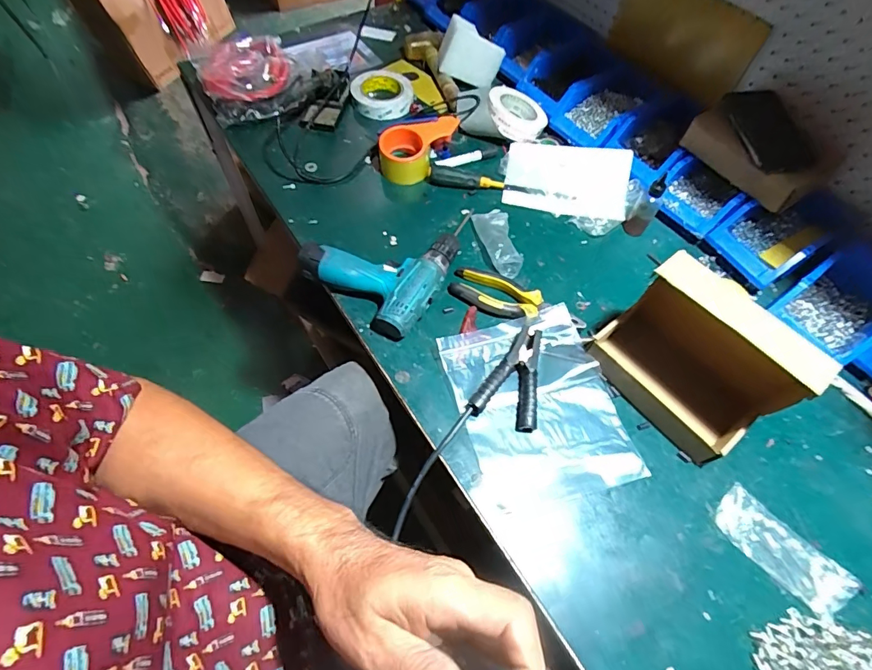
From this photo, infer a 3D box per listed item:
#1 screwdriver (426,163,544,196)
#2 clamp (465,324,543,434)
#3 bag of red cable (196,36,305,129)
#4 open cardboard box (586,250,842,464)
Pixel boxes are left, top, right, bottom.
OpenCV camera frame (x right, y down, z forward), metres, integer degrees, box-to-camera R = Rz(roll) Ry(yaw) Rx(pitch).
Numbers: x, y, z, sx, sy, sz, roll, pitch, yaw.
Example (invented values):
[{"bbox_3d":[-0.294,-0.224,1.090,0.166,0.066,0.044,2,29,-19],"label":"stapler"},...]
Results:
[{"bbox_3d":[0.087,-0.268,0.756,0.199,0.027,0.035,6,61,0],"label":"screwdriver"},{"bbox_3d":[0.106,0.049,0.581,0.084,0.023,0.142,19,62,7],"label":"clamp"},{"bbox_3d":[-0.333,-0.463,0.789,0.177,0.090,0.138,-16,63,-12],"label":"bag of red cable"},{"bbox_3d":[0.313,0.035,0.539,0.119,0.164,0.198,-31,67,-18],"label":"open cardboard box"}]

